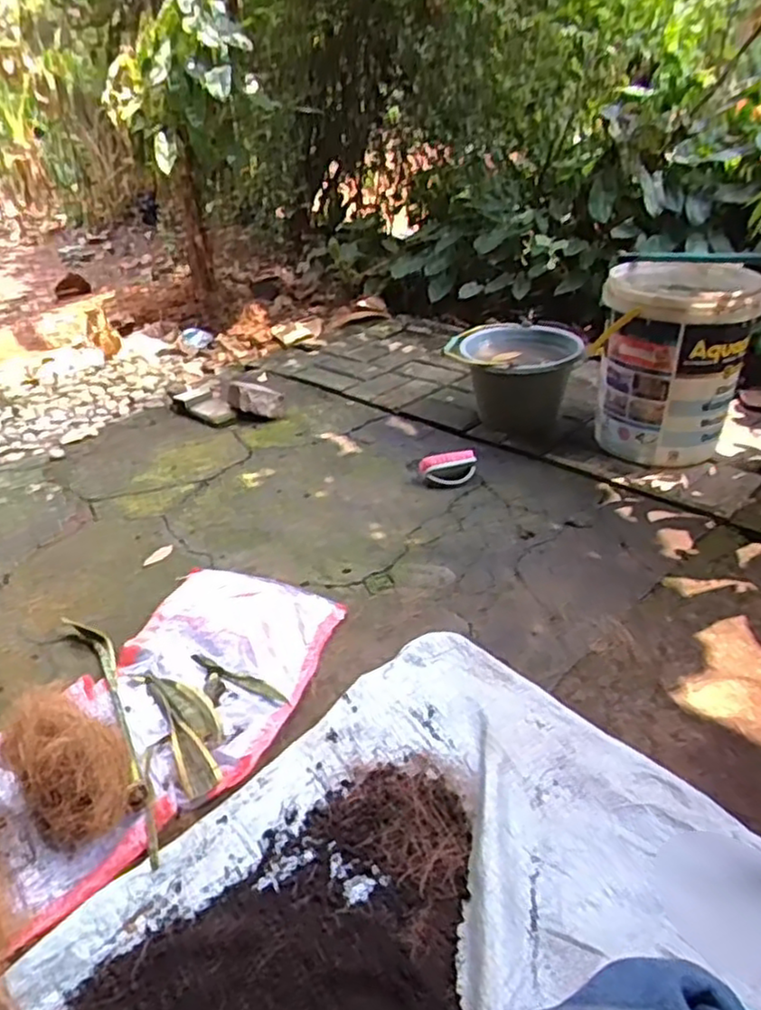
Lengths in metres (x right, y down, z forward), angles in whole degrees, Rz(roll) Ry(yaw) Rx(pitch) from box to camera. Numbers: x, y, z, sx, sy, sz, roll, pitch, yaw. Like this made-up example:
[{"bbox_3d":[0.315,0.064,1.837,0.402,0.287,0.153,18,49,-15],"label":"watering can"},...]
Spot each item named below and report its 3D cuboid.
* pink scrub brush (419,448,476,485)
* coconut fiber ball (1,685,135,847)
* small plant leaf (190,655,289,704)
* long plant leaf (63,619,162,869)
[{"bbox_3d":[0.142,-0.081,1.504,0.123,0.059,0.062,-3,30,2],"label":"pink scrub brush"},{"bbox_3d":[-0.366,0.297,0.832,0.118,0.112,0.184,-21,37,-30],"label":"coconut fiber ball"},{"bbox_3d":[-0.203,0.248,1.006,0.174,0.006,0.024,14,34,28],"label":"small plant leaf"},{"bbox_3d":[-0.362,0.277,0.953,0.051,0.033,0.485,-16,35,-24],"label":"long plant leaf"}]

